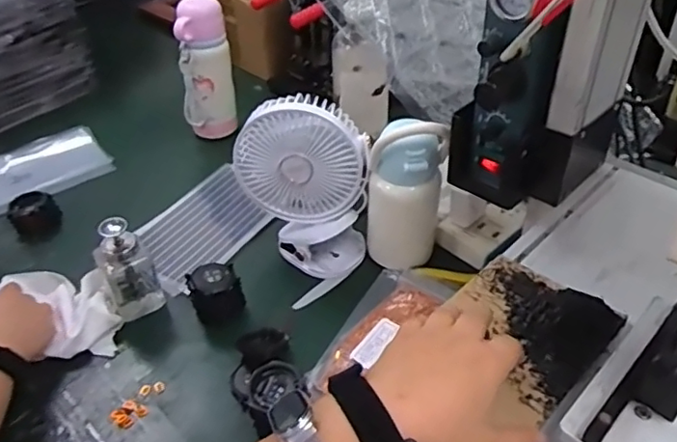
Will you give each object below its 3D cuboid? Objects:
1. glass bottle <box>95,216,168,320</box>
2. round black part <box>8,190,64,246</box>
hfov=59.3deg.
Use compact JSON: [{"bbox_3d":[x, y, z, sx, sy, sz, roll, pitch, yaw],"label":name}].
[{"bbox_3d":[-0.233,0.051,0.655,0.058,0.119,0.044,-22,44,-21],"label":"glass bottle"},{"bbox_3d":[-0.405,-0.005,0.796,0.061,0.045,0.058,-24,45,-23],"label":"round black part"}]

